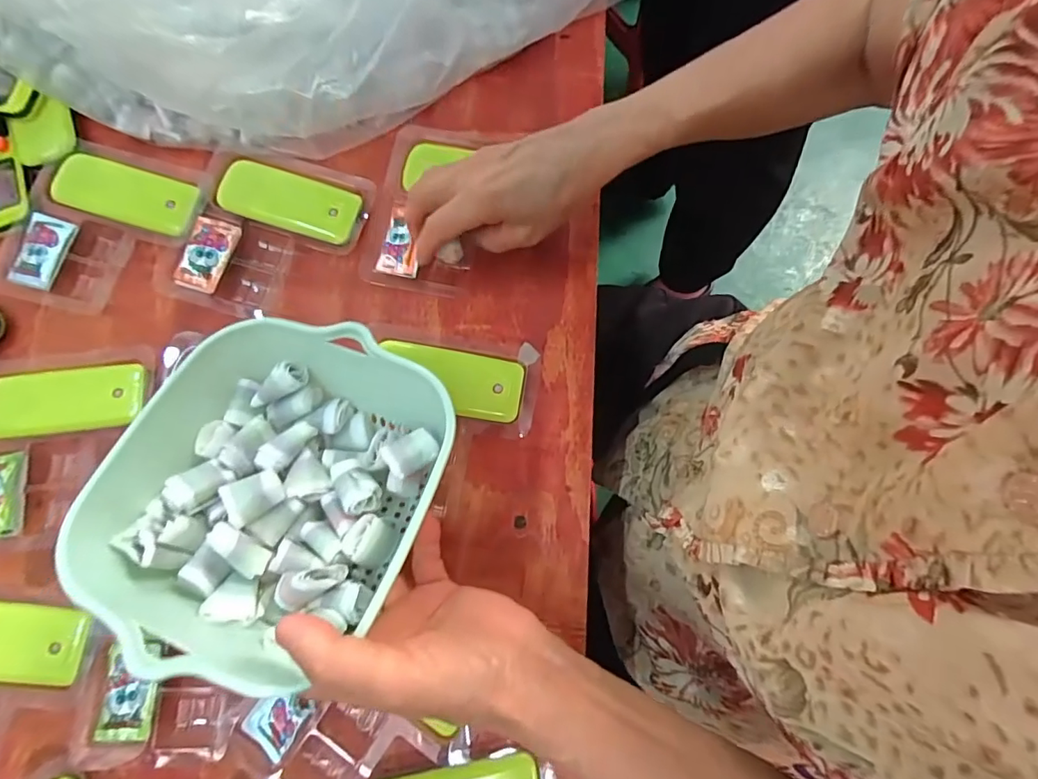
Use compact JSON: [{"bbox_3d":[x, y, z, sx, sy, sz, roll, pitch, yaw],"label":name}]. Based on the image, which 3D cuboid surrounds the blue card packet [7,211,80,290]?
[{"bbox_3d":[-0.350,-0.101,0.377,0.035,0.008,0.054,14,77,3],"label":"blue card packet"}]

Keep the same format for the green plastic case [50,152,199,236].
[{"bbox_3d":[-0.298,-0.148,0.390,0.106,0.017,0.045,13,75,6],"label":"green plastic case"}]

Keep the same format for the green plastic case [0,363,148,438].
[{"bbox_3d":[-0.312,0.007,0.354,0.104,0.011,0.043,-8,77,-2],"label":"green plastic case"}]

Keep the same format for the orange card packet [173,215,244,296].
[{"bbox_3d":[-0.228,-0.099,0.375,0.032,0.004,0.054,17,80,-8],"label":"orange card packet"}]

